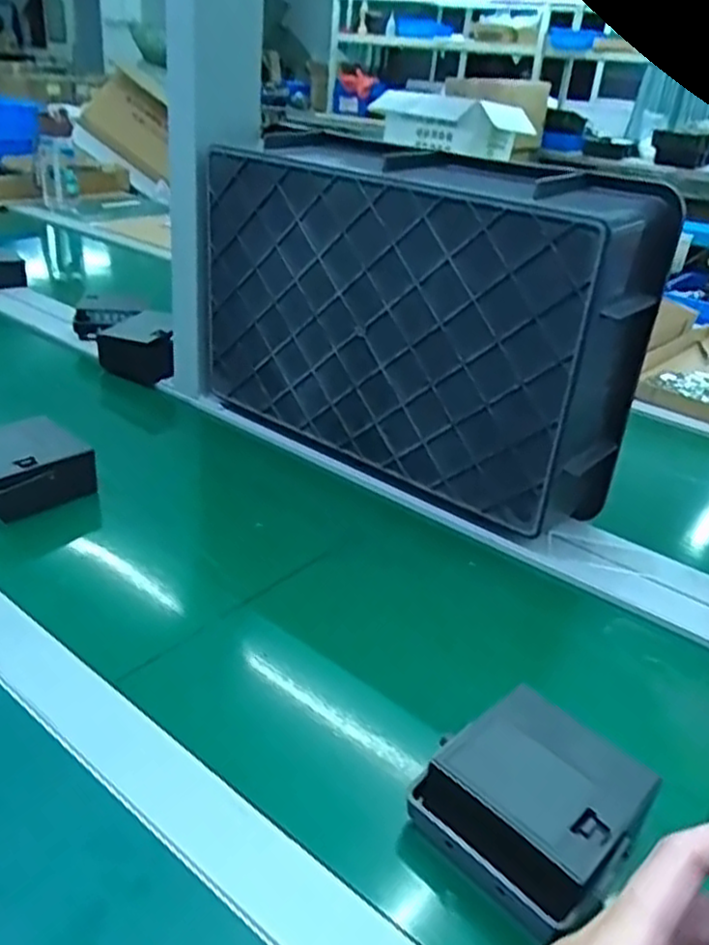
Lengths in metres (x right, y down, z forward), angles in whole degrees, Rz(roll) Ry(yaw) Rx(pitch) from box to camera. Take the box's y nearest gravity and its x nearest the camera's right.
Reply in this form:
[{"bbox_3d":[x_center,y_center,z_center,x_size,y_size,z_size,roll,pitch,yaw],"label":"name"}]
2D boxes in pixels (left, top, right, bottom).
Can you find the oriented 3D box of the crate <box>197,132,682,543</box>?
[{"bbox_3d":[0.035,-0.134,0.650,0.403,0.248,0.115,28,36,35],"label":"crate"}]

